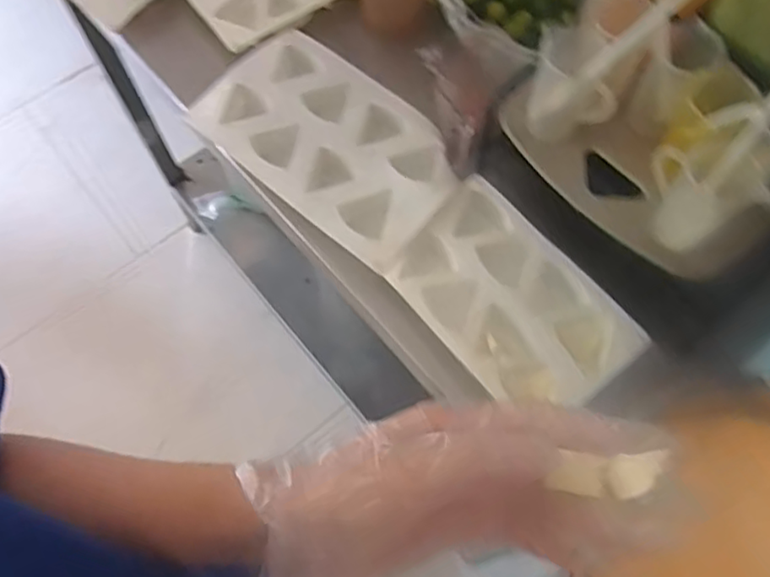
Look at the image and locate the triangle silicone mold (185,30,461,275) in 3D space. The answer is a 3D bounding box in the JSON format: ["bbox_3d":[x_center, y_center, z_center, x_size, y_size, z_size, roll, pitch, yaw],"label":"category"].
[{"bbox_3d":[-0.054,-0.154,0.672,0.277,0.021,0.163,38,72,16],"label":"triangle silicone mold"}]

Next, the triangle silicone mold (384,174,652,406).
[{"bbox_3d":[0.115,0.013,0.597,0.139,0.023,0.215,-38,71,-15],"label":"triangle silicone mold"}]

